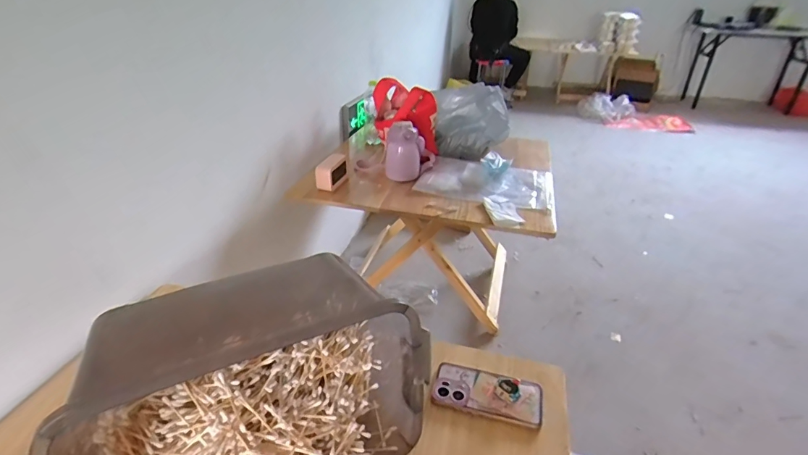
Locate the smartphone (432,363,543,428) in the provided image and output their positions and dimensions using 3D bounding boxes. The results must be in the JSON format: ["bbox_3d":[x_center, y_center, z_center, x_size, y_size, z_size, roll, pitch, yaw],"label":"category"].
[{"bbox_3d":[0.128,0.249,0.669,0.162,0.020,0.081,10,32,14],"label":"smartphone"}]

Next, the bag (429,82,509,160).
[{"bbox_3d":[0.247,-0.378,1.609,0.286,0.252,0.113,5,30,6],"label":"bag"}]

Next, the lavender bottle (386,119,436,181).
[{"bbox_3d":[0.021,-0.251,1.400,0.160,0.182,0.125,2,30,1],"label":"lavender bottle"}]

